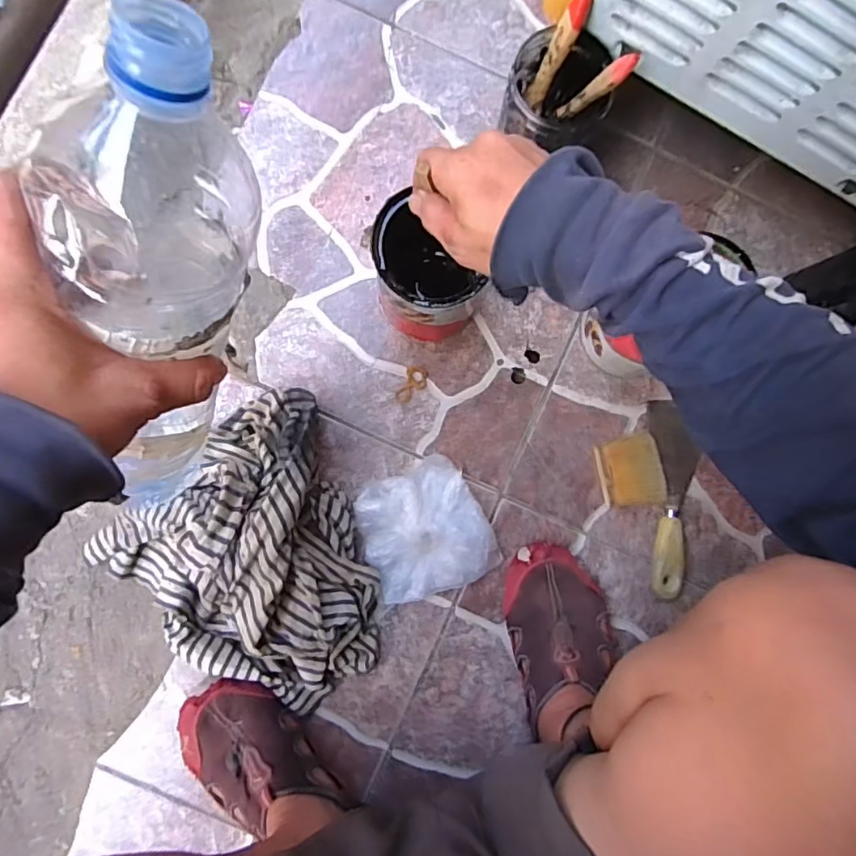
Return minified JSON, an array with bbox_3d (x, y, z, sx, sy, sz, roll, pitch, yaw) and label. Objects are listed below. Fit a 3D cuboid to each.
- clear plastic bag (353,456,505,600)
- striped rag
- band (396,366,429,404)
[{"bbox_3d":[-0.004,0.100,0.536,0.118,0.030,0.123,-24,93,-6],"label":"clear plastic bag"},{"bbox_3d":[-0.142,0.128,0.504,0.248,0.088,0.262,-43,95,-5],"label":"striped rag"},{"bbox_3d":[-0.015,-0.042,0.553,0.024,0.004,0.040,21,88,-6],"label":"band"}]

